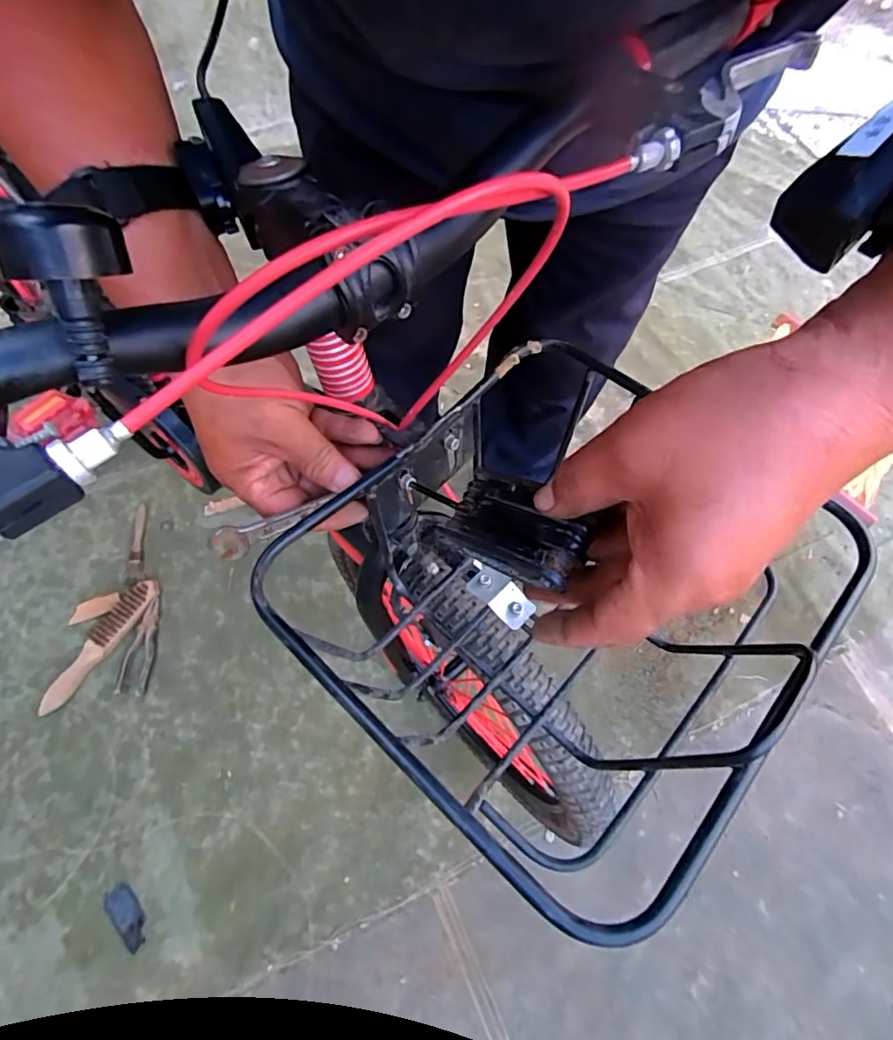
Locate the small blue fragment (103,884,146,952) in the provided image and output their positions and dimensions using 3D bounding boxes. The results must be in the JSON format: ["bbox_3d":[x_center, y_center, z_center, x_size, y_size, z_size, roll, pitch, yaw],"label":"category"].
[{"bbox_3d":[-0.465,0.577,0.772,0.041,0.008,0.088,-37,75,-16],"label":"small blue fragment"}]

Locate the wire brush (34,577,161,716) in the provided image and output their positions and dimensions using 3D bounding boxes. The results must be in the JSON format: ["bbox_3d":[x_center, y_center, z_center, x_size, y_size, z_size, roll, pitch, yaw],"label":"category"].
[{"bbox_3d":[-0.593,0.209,0.900,0.047,0.024,0.255,31,70,9],"label":"wire brush"}]

